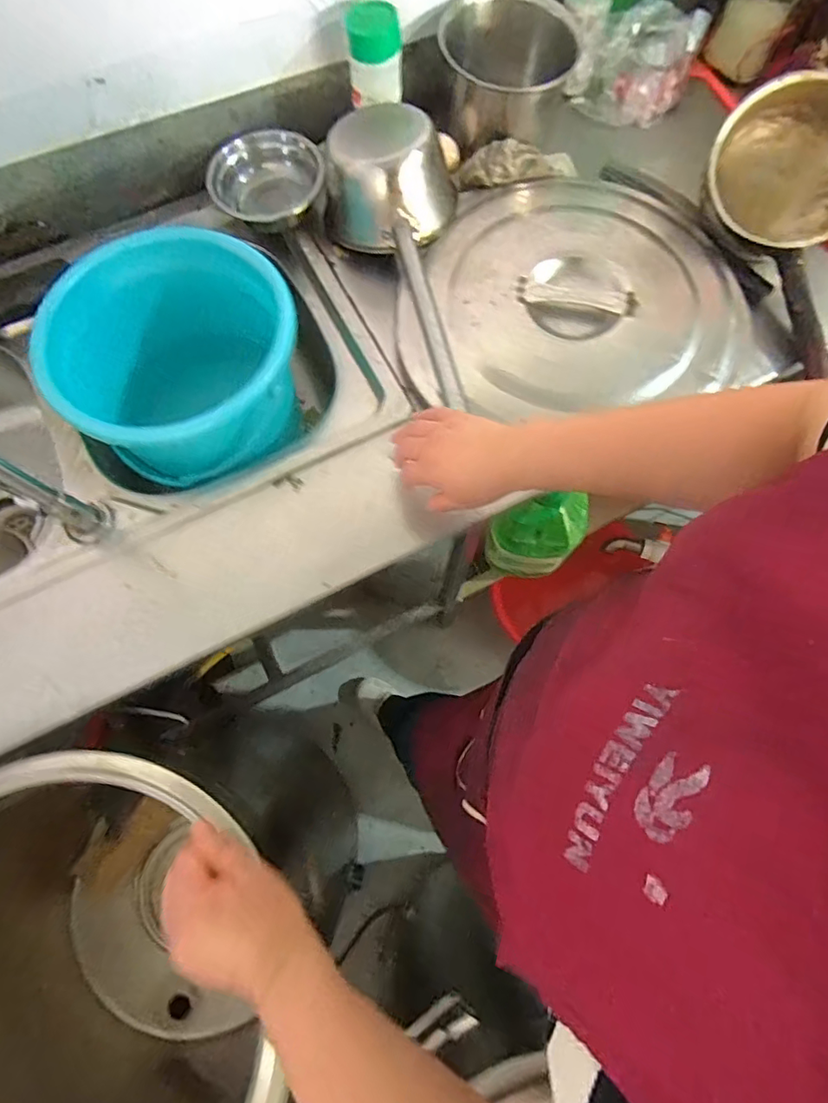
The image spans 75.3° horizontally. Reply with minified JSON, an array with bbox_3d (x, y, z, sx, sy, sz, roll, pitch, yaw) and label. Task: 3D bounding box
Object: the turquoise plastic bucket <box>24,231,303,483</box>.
[{"bbox_3d":[-0.295,-0.215,0.697,0.261,0.221,0.265,1,73,-2],"label":"turquoise plastic bucket"}]

